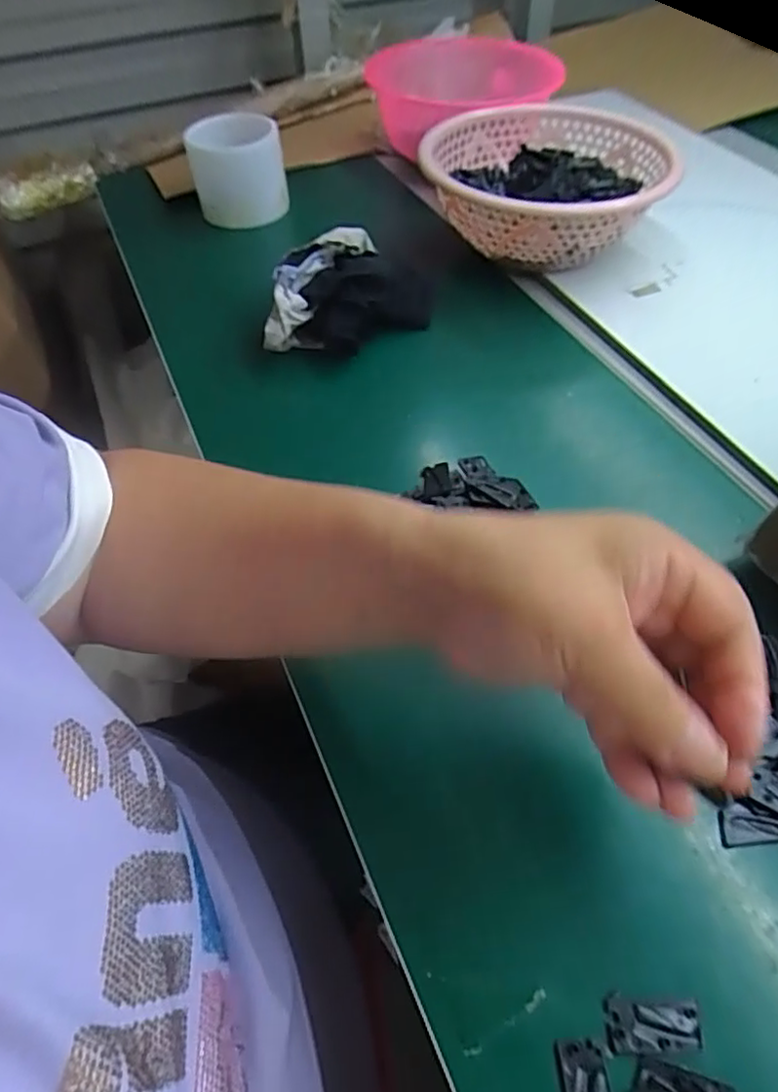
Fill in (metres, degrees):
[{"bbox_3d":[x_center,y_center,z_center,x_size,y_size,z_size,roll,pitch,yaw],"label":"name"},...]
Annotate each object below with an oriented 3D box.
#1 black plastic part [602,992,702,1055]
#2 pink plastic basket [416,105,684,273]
[{"bbox_3d":[0.099,0.179,0.233,0.034,0.004,0.017,-2,53,1],"label":"black plastic part"},{"bbox_3d":[0.129,-0.298,0.539,0.195,0.084,0.188,3,53,5],"label":"pink plastic basket"}]

